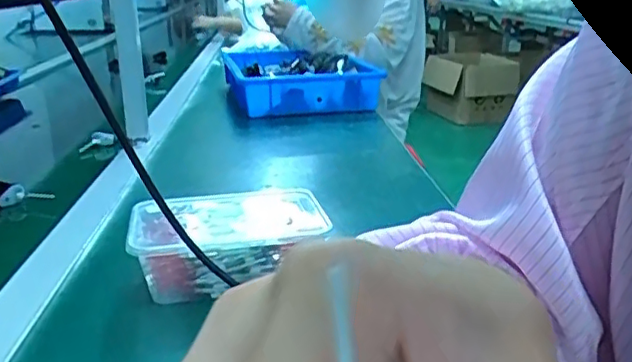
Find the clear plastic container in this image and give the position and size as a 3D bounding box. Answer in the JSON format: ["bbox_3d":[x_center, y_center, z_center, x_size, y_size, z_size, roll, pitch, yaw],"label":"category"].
[{"bbox_3d":[-0.076,0.053,0.557,0.170,0.057,0.120,-4,19,-12],"label":"clear plastic container"}]

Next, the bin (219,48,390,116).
[{"bbox_3d":[-0.042,-0.215,1.346,0.281,0.092,0.390,-5,18,-12],"label":"bin"}]

